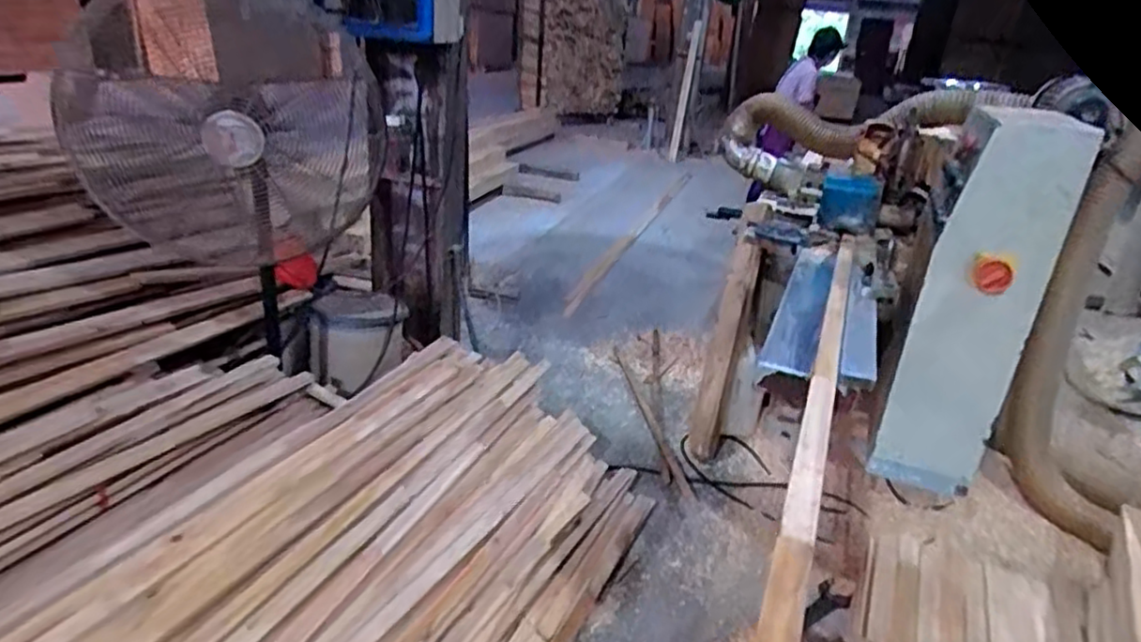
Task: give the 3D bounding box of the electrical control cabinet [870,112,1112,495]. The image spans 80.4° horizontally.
[{"bbox_3d":[0.878,0.002,1.492,0.229,0.888,0.106,14,30,18],"label":"electrical control cabinet"}]

